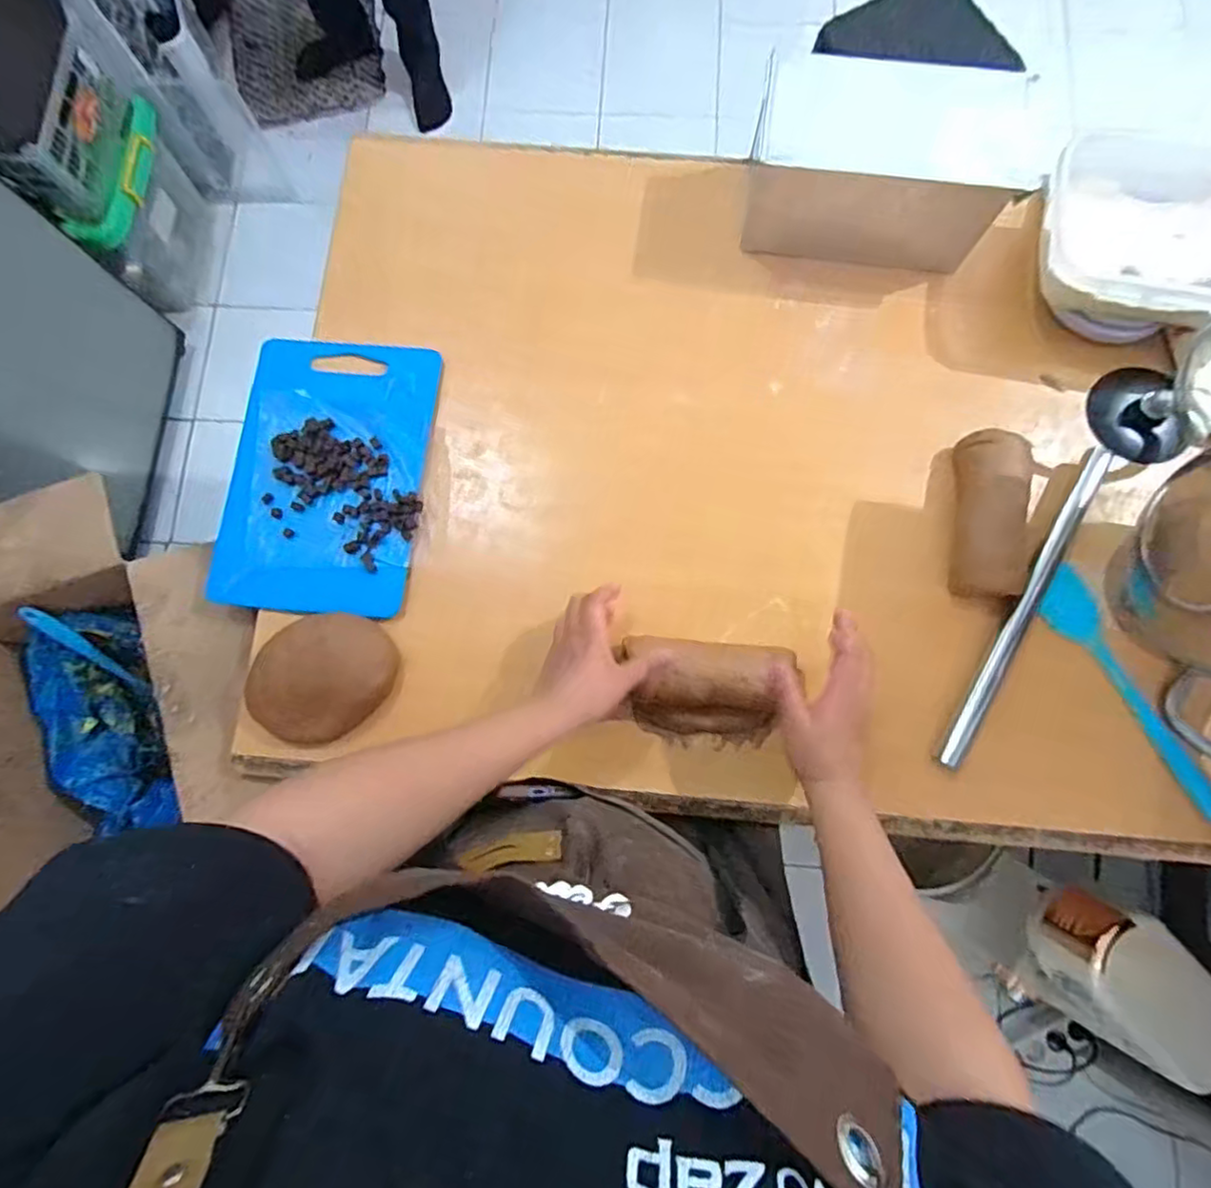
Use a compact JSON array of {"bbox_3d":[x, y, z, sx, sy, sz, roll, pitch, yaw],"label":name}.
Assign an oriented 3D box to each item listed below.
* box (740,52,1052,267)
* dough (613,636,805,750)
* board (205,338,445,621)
[{"bbox_3d":[0.283,-0.439,0.651,0.263,0.123,0.136,4,79,2],"label":"box"},{"bbox_3d":[0.091,0.090,0.573,0.131,0.057,0.092,5,79,2],"label":"dough"},{"bbox_3d":[-0.288,-0.127,0.653,0.200,0.009,0.295,5,79,2],"label":"board"}]

